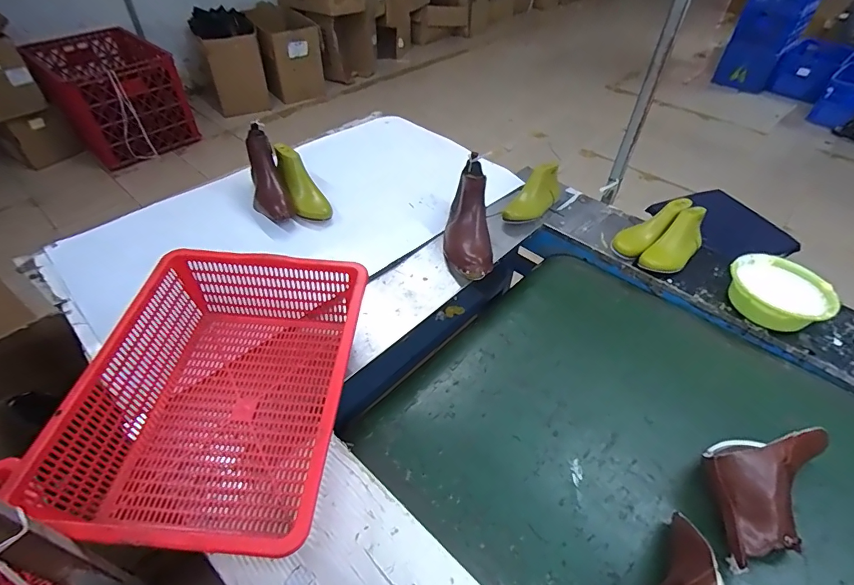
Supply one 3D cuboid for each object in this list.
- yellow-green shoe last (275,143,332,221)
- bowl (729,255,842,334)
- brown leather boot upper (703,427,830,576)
[{"bbox_3d":[-0.337,-0.287,1.142,0.078,0.071,0.229,-27,80,-26],"label":"yellow-green shoe last"},{"bbox_3d":[0.745,0.001,0.933,0.186,0.061,0.192,0,46,0],"label":"bowl"},{"bbox_3d":[0.515,0.282,0.665,0.248,0.126,0.150,-23,48,-23],"label":"brown leather boot upper"}]

